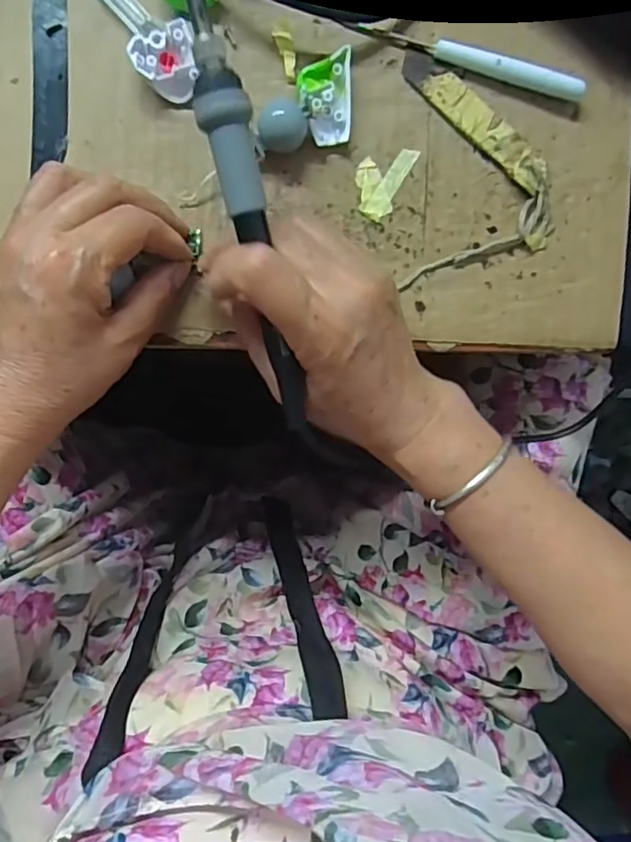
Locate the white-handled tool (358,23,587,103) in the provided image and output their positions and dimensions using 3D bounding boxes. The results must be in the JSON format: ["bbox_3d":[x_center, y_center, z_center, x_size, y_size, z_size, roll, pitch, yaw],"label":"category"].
[{"bbox_3d":[0.083,-0.188,0.309,0.119,0.012,0.010,15,89,-4],"label":"white-handled tool"}]

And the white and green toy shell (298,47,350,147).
[{"bbox_3d":[0.005,-0.164,0.307,0.026,0.020,0.040,-3,90,-4],"label":"white and green toy shell"}]

